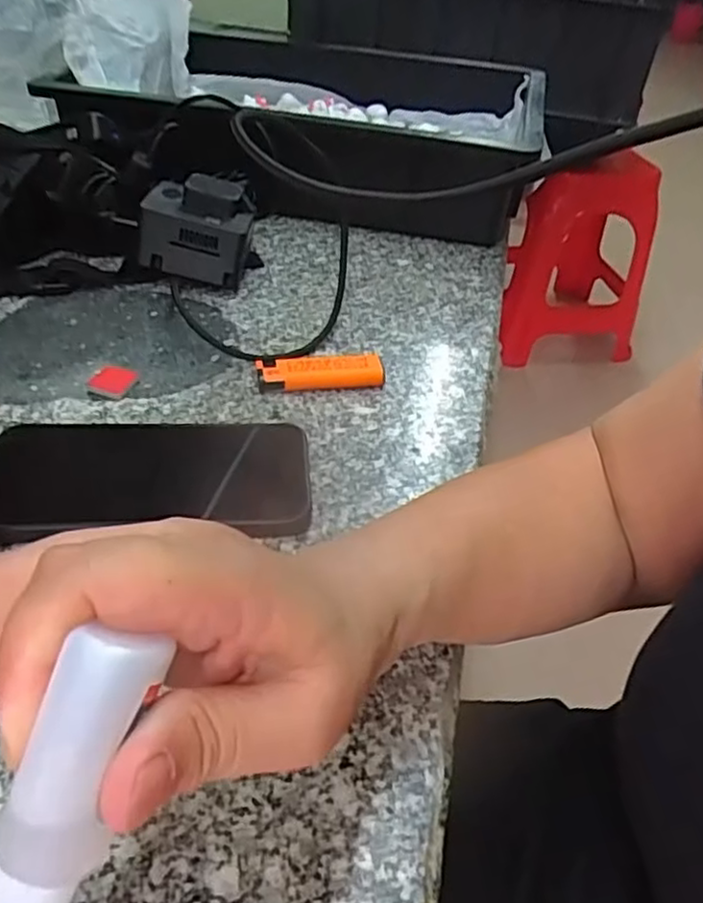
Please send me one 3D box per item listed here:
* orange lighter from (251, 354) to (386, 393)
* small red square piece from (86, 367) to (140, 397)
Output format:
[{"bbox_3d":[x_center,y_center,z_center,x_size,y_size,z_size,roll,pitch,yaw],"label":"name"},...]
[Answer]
[{"bbox_3d":[-0.020,-0.050,0.437,0.078,0.015,0.023,-2,41,-8],"label":"orange lighter"},{"bbox_3d":[-0.147,-0.044,0.423,0.027,0.004,0.024,16,41,13],"label":"small red square piece"}]

